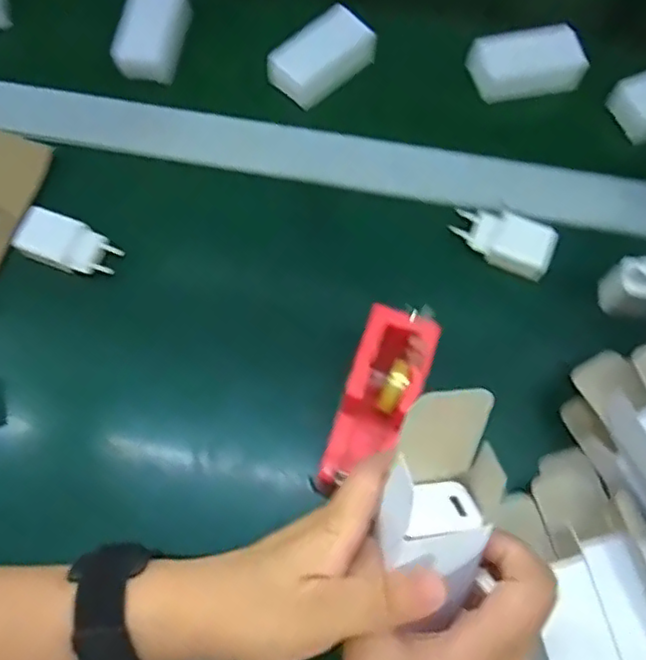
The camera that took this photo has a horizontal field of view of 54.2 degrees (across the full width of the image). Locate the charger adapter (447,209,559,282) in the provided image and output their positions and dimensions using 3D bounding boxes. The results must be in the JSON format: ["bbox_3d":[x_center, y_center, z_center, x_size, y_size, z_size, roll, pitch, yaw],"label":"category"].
[{"bbox_3d":[0.150,-0.077,0.524,0.081,0.021,0.042,25,75,6],"label":"charger adapter"}]

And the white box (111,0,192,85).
[{"bbox_3d":[-0.165,-0.281,0.597,0.058,0.041,0.092,13,74,3],"label":"white box"}]

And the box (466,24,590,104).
[{"bbox_3d":[0.186,-0.245,0.581,0.099,0.036,0.047,-10,74,-4],"label":"box"}]

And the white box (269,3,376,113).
[{"bbox_3d":[-0.002,-0.253,0.592,0.096,0.040,0.050,-41,78,-11],"label":"white box"}]

